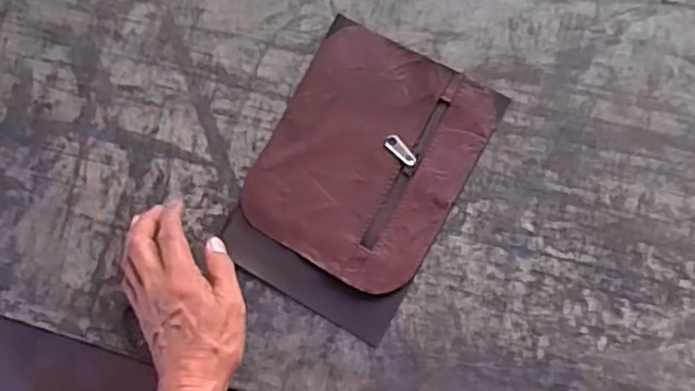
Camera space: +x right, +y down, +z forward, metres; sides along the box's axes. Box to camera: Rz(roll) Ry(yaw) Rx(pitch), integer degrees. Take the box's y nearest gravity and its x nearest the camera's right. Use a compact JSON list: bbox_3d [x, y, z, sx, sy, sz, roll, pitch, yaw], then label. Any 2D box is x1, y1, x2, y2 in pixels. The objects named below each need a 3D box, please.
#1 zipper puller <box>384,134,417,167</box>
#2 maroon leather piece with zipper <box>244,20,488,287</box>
[{"bbox_3d":[0.043,-0.036,0.531,0.012,0.004,0.032,-45,80,1],"label":"zipper puller"},{"bbox_3d":[0.016,-0.030,0.538,0.156,0.006,0.185,29,88,10],"label":"maroon leather piece with zipper"}]

